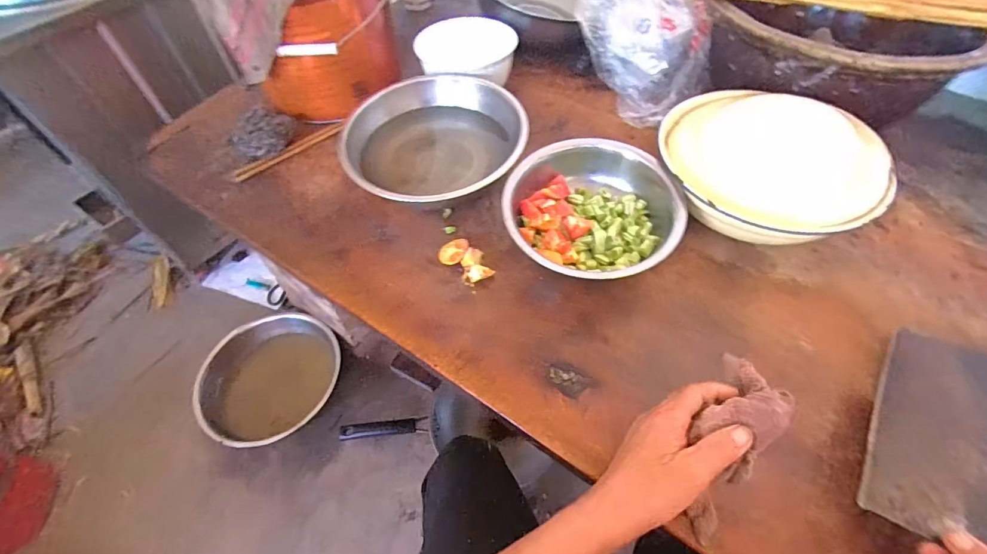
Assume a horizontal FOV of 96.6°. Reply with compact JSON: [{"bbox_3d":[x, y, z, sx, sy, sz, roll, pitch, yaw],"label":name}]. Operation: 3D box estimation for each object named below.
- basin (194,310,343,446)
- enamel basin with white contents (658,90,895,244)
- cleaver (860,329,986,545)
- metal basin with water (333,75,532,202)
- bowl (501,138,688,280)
[{"bbox_3d":[-0.537,0.232,1.060,0.307,0.069,0.285,-1,55,2],"label":"basin"},{"bbox_3d":[0.330,-0.137,0.550,0.234,0.090,0.218,-1,55,2],"label":"enamel basin with white contents"},{"bbox_3d":[0.358,0.159,0.348,0.096,0.029,0.341,26,54,18],"label":"cleaver"},{"bbox_3d":[-0.078,-0.179,0.601,0.227,0.100,0.210,-2,60,3],"label":"metal basin with water"},{"bbox_3d":[0.112,-0.081,0.534,0.197,0.086,0.193,-15,57,-5],"label":"bowl"}]

